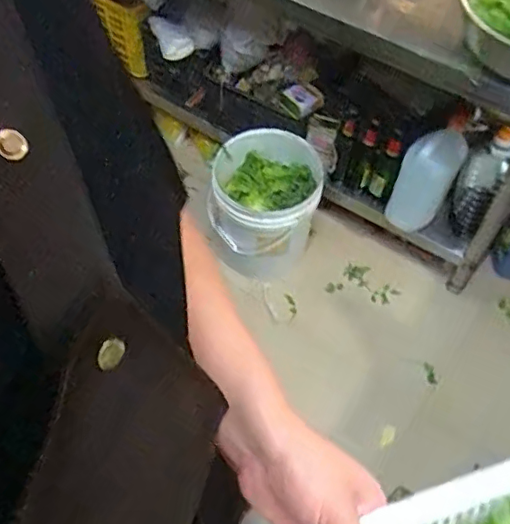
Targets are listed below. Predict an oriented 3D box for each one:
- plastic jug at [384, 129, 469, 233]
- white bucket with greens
[{"bbox_3d":[0.468,-0.221,1.554,0.151,0.280,0.139,29,59,15],"label":"plastic jug"},{"bbox_3d":[0.018,-0.145,1.658,0.305,0.377,0.280,13,56,5],"label":"white bucket with greens"}]

